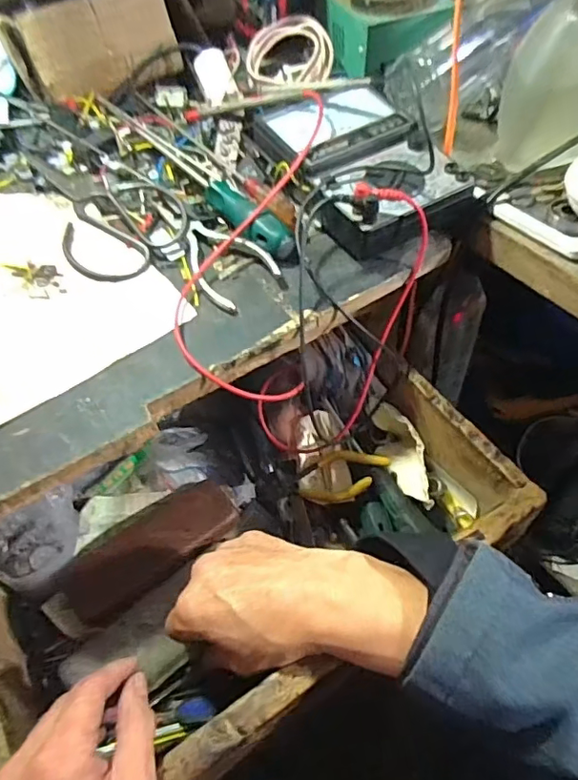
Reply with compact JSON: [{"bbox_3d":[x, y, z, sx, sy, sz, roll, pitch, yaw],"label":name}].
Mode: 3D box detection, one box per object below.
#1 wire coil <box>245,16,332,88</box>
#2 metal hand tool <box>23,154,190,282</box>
[{"bbox_3d":[0.001,-0.334,0.547,0.083,0.023,0.074,0,80,6],"label":"wire coil"},{"bbox_3d":[-0.162,-0.164,0.481,0.098,0.020,0.186,-29,57,-18],"label":"metal hand tool"}]

